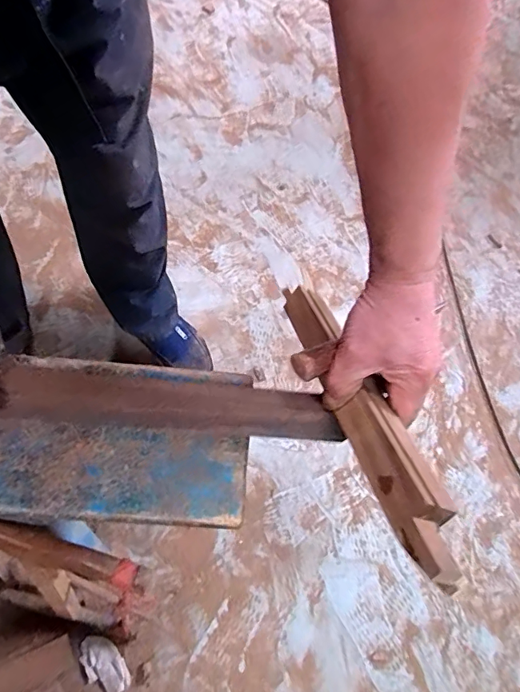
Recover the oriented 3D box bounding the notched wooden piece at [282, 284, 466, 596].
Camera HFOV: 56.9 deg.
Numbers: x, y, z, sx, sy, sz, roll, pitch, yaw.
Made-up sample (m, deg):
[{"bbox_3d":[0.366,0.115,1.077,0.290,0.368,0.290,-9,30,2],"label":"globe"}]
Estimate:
[{"bbox_3d":[0.076,0.036,0.389,0.039,0.026,0.329,-13,37,-5],"label":"notched wooden piece"}]

